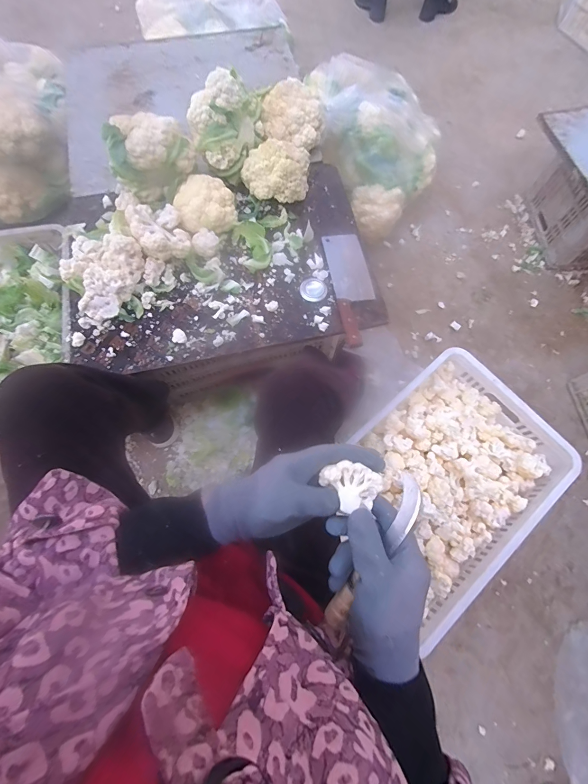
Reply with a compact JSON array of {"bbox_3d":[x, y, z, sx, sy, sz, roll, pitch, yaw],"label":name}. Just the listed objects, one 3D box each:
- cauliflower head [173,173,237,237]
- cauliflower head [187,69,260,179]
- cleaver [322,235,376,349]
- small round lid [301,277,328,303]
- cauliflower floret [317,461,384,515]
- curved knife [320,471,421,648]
[{"bbox_3d":[-0.202,-0.431,0.766,0.135,0.080,0.113,-15,73,-6],"label":"cauliflower head"},{"bbox_3d":[-0.153,-0.609,0.758,0.146,0.139,0.166,0,72,-2],"label":"cauliflower head"},{"bbox_3d":[0.136,-0.242,0.766,0.090,0.017,0.293,-9,71,-3],"label":"cleaver"},{"bbox_3d":[0.044,-0.237,0.769,0.060,0.011,0.061,0,71,0],"label":"small round lid"},{"bbox_3d":[0.059,0.100,0.357,0.058,0.023,0.049,33,74,11],"label":"cauliflower floret"},{"bbox_3d":[0.081,0.179,0.347,0.033,0.026,0.199,30,99,10],"label":"curved knife"}]

